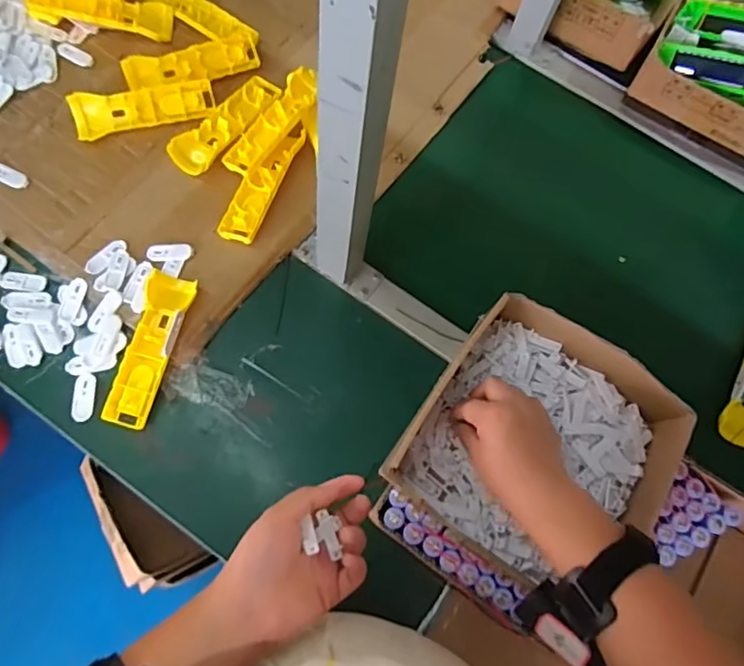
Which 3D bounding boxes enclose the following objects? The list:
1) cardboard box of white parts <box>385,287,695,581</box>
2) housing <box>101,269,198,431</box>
[{"bbox_3d":[0.145,0.095,0.488,0.201,0.056,0.201,34,77,8],"label":"cardboard box of white parts"},{"bbox_3d":[-0.230,0.017,0.591,0.049,0.029,0.159,17,69,1],"label":"housing"}]

